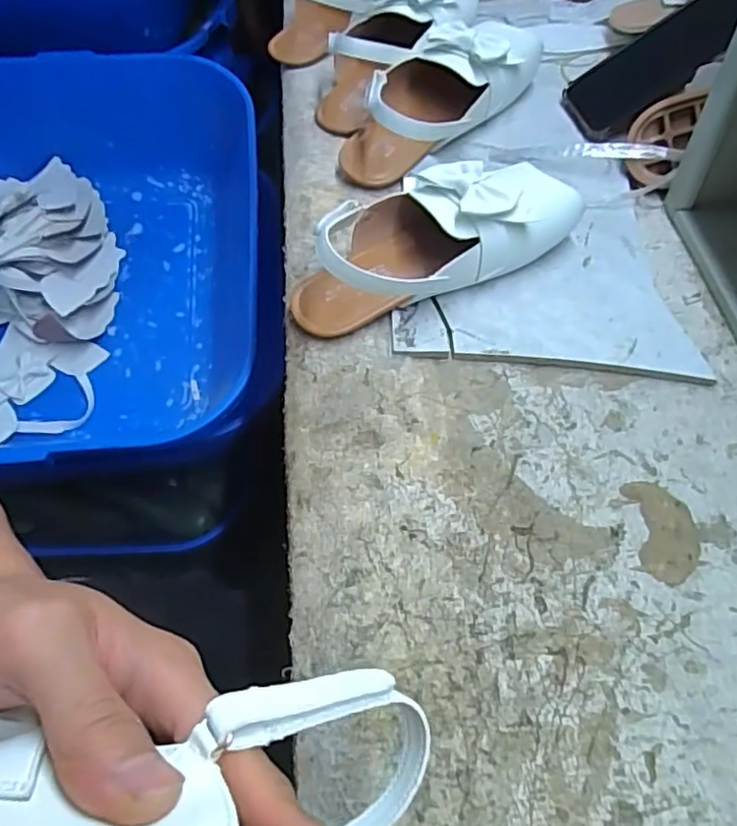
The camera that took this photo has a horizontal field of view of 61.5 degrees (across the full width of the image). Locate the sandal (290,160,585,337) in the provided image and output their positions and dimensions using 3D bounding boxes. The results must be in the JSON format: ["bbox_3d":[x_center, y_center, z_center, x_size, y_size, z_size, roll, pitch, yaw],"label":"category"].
[{"bbox_3d":[0.040,-0.123,0.430,0.200,0.069,0.090,-27,60,-15],"label":"sandal"}]

